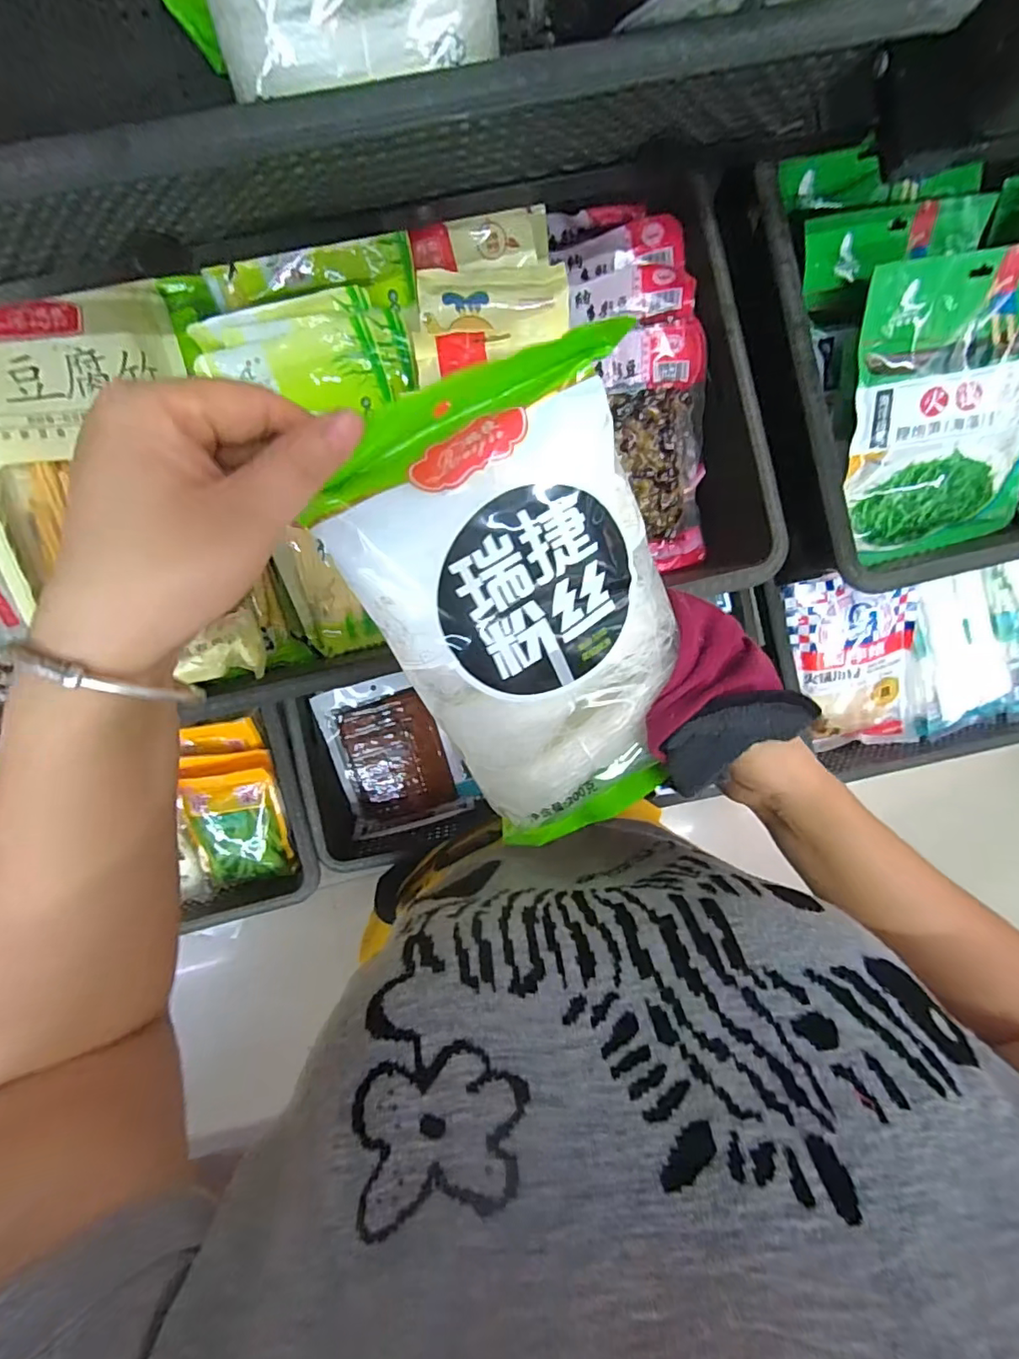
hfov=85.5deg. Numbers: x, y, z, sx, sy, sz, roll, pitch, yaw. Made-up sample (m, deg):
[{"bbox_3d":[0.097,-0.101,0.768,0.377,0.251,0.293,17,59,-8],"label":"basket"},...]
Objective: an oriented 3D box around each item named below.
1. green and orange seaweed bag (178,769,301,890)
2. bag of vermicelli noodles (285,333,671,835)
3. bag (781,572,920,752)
[{"bbox_3d":[-0.335,0.186,0.682,0.115,0.015,0.148,-9,105,2],"label":"green and orange seaweed bag"},{"bbox_3d":[0.017,-0.019,0.267,0.129,0.034,0.230,-26,120,-8],"label":"bag of vermicelli noodles"},{"bbox_3d":[0.451,-0.022,0.717,0.147,0.025,0.244,-15,111,8],"label":"bag"}]

